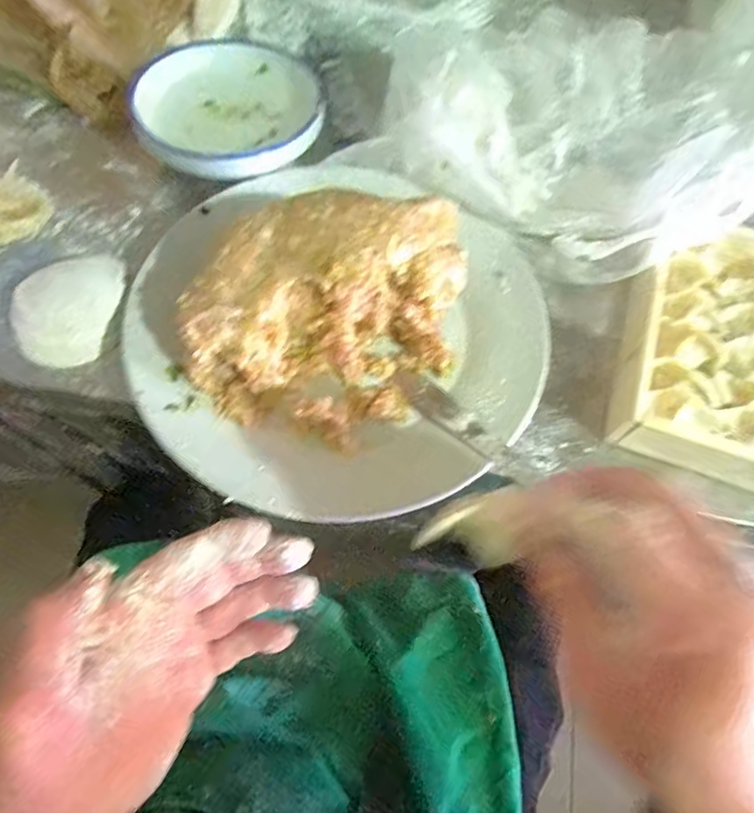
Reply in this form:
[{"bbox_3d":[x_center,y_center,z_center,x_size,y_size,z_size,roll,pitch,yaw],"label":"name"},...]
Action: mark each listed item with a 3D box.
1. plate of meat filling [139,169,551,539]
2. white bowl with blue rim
[{"bbox_3d":[-0.027,-0.062,0.356,0.277,0.098,0.264,1,67,-3],"label":"plate of meat filling"},{"bbox_3d":[-0.124,-0.251,0.455,0.157,0.049,0.144,1,67,-3],"label":"white bowl with blue rim"}]

